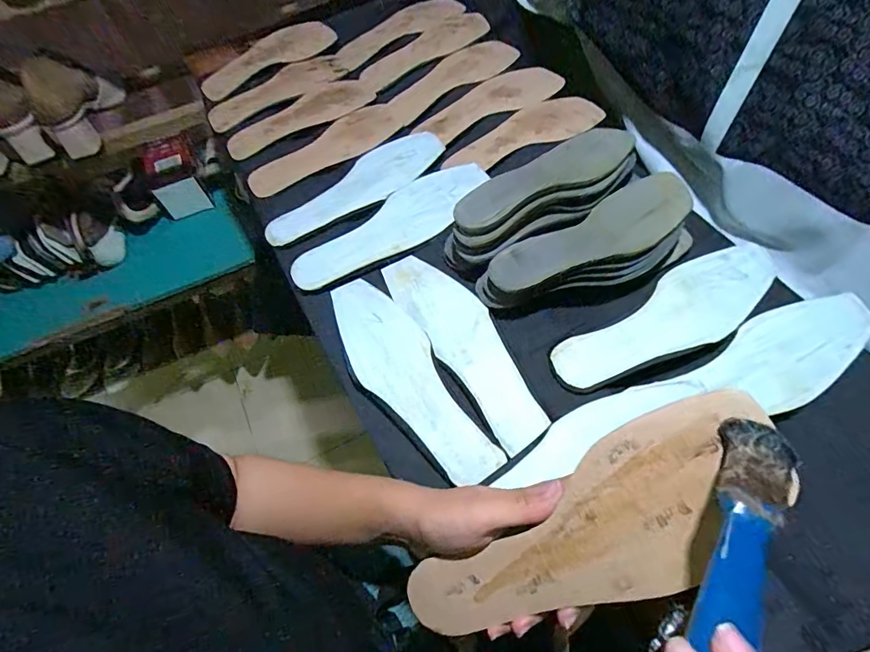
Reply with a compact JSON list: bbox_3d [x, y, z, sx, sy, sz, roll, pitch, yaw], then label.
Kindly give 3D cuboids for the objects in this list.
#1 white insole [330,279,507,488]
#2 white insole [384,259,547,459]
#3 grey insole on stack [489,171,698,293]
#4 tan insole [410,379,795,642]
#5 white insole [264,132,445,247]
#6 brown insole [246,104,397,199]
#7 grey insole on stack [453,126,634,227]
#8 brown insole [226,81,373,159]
[{"bbox_3d":[-0.034,0.045,0.463,0.078,0.005,0.261,-30,63,-13],"label":"white insole"},{"bbox_3d":[0.031,0.012,0.484,0.070,0.015,0.250,-36,67,-3],"label":"white insole"},{"bbox_3d":[0.174,-0.101,0.489,0.244,0.020,0.074,-24,64,-12],"label":"grey insole on stack"},{"bbox_3d":[0.082,0.125,0.255,0.230,0.018,0.076,-42,61,18],"label":"tan insole"},{"bbox_3d":[-0.100,-0.186,0.601,0.264,0.009,0.083,-38,65,-16],"label":"white insole"},{"bbox_3d":[-0.156,-0.257,0.646,0.237,0.009,0.083,-36,64,-16],"label":"brown insole"},{"bbox_3d":[0.124,-0.176,0.515,0.235,0.017,0.074,-26,56,-15],"label":"grey insole on stack"},{"bbox_3d":[-0.200,-0.321,0.686,0.232,0.010,0.078,-39,66,-16],"label":"brown insole"}]

